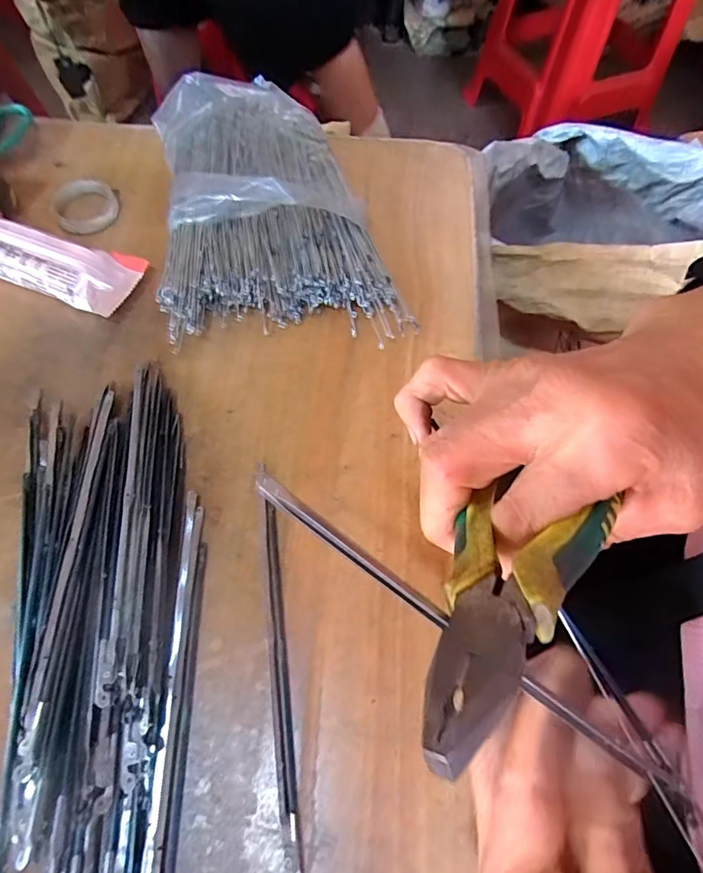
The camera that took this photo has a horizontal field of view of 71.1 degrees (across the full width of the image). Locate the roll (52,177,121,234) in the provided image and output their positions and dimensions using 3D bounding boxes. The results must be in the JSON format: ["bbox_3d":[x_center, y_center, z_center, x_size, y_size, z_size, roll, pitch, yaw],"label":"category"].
[{"bbox_3d":[-0.198,-0.172,0.368,0.046,0.011,0.046,0,64,0],"label":"roll"}]

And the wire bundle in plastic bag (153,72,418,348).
[{"bbox_3d":[-0.071,-0.163,0.349,0.150,0.042,0.252,-18,65,-9],"label":"wire bundle in plastic bag"}]

